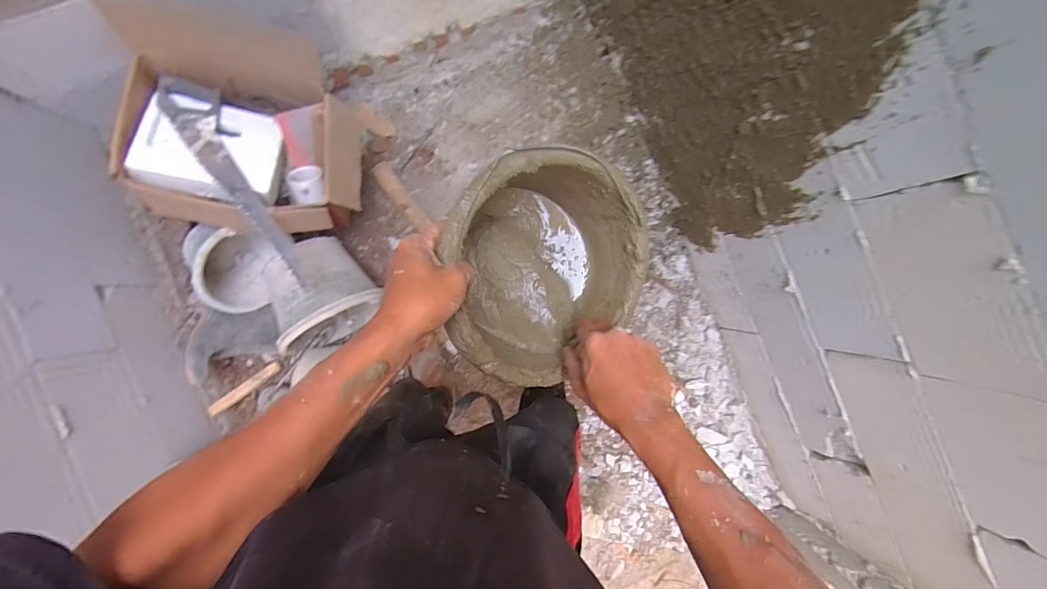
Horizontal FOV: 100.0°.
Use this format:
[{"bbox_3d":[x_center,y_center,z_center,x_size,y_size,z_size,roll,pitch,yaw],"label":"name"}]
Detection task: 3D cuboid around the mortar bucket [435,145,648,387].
[{"bbox_3d":[-0.005,-0.040,0.530,0.248,0.171,0.245,-42,120,-16],"label":"mortar bucket"}]

